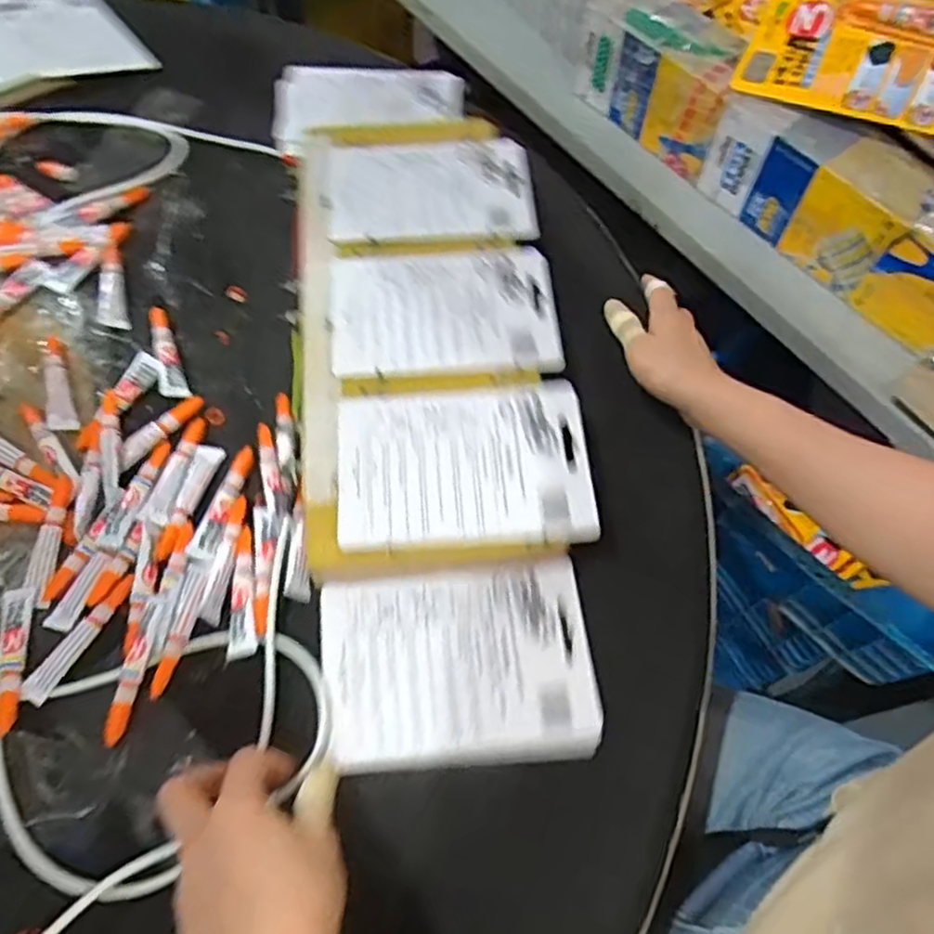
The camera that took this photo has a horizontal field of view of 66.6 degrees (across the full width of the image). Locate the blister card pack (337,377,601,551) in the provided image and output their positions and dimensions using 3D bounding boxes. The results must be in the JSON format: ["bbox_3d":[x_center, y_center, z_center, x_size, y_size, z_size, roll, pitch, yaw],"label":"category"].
[{"bbox_3d":[-0.001,-0.004,0.471,0.164,0.006,0.117,-3,62,-3],"label":"blister card pack"}]

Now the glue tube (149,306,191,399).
[{"bbox_3d":[-0.233,-0.088,0.547,0.019,0.009,0.084,-22,65,-10],"label":"glue tube"}]

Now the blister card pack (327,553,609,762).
[{"bbox_3d":[-0.004,0.119,0.434,0.158,0.010,0.117,-7,63,-3],"label":"blister card pack"}]

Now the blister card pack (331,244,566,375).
[{"bbox_3d":[-0.017,-0.121,0.533,0.164,0.007,0.120,-3,61,-3],"label":"blister card pack"}]

